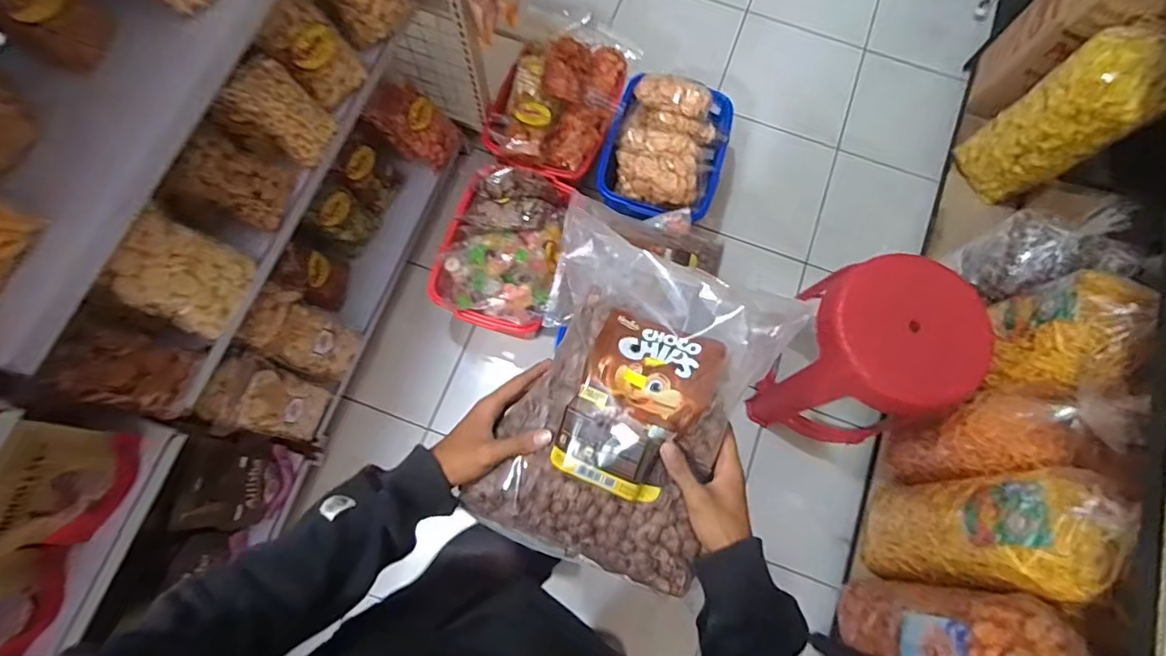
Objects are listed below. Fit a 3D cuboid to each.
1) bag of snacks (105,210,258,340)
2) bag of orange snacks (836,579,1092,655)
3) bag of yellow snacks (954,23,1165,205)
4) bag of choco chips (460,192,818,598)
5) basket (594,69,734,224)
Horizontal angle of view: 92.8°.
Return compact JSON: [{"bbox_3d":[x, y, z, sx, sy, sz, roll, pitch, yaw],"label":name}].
[{"bbox_3d":[-0.619,-0.081,0.867,0.077,0.179,0.141,27,75,6],"label":"bag of snacks"},{"bbox_3d":[0.684,0.578,1.036,0.159,0.509,0.194,16,74,3],"label":"bag of orange snacks"},{"bbox_3d":[1.202,-0.515,1.420,0.169,0.485,0.215,-37,78,-11],"label":"bag of yellow snacks"},{"bbox_3d":[0.044,0.058,0.541,0.241,0.069,0.329,25,75,6],"label":"bag of choco chips"},{"bbox_3d":[0.210,-0.461,1.415,0.300,0.125,0.414,17,74,4],"label":"basket"}]

